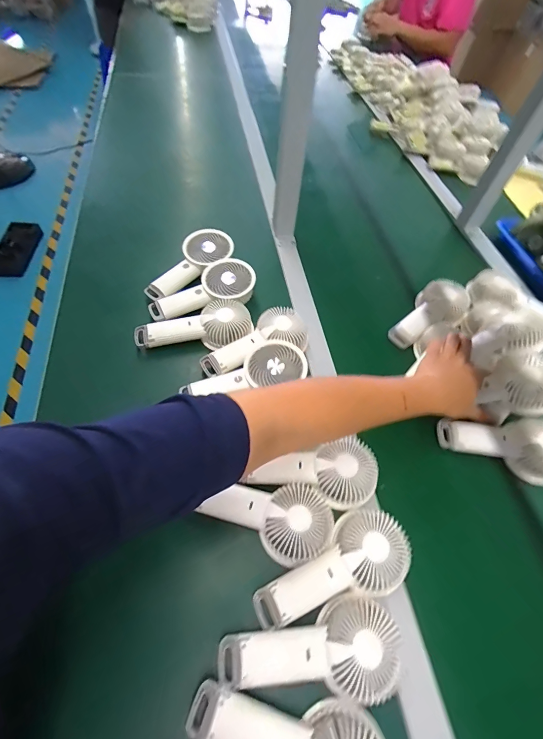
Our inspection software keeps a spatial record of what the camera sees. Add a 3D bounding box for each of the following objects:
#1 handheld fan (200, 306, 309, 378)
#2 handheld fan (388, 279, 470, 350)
[{"bbox_3d":[-0.023,-0.039,0.545,0.172,0.040,0.080,-27,63,-20],"label":"handheld fan"},{"bbox_3d":[0.280,-0.096,0.606,0.085,0.043,0.163,41,63,20],"label":"handheld fan"}]

